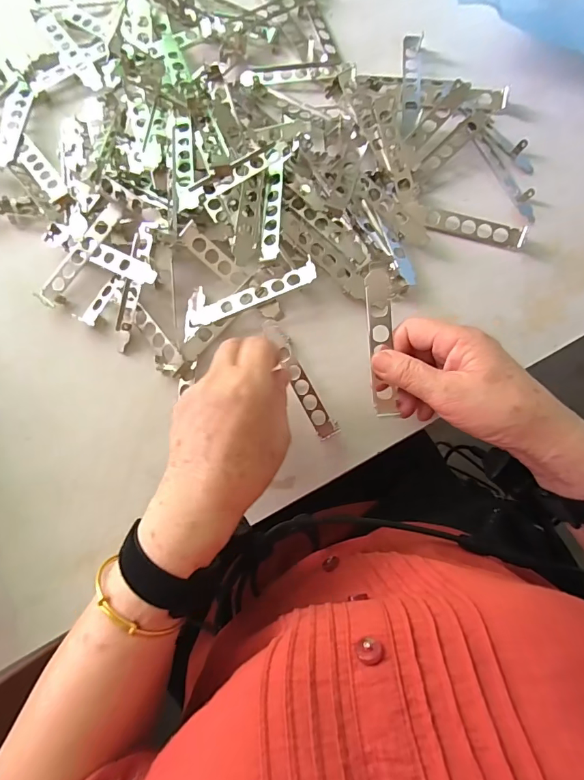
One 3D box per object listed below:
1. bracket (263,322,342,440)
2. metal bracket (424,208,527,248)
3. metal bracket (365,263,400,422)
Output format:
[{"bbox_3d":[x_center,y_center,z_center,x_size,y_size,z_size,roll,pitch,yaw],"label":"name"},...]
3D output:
[{"bbox_3d":[0.007,-0.012,0.374,0.020,0.010,0.119,-26,80,-3],"label":"bracket"},{"bbox_3d":[0.176,-0.155,0.398,0.094,0.012,0.022,14,80,3],"label":"metal bracket"},{"bbox_3d":[0.071,-0.038,0.329,0.019,0.004,0.120,-4,98,14],"label":"metal bracket"}]

